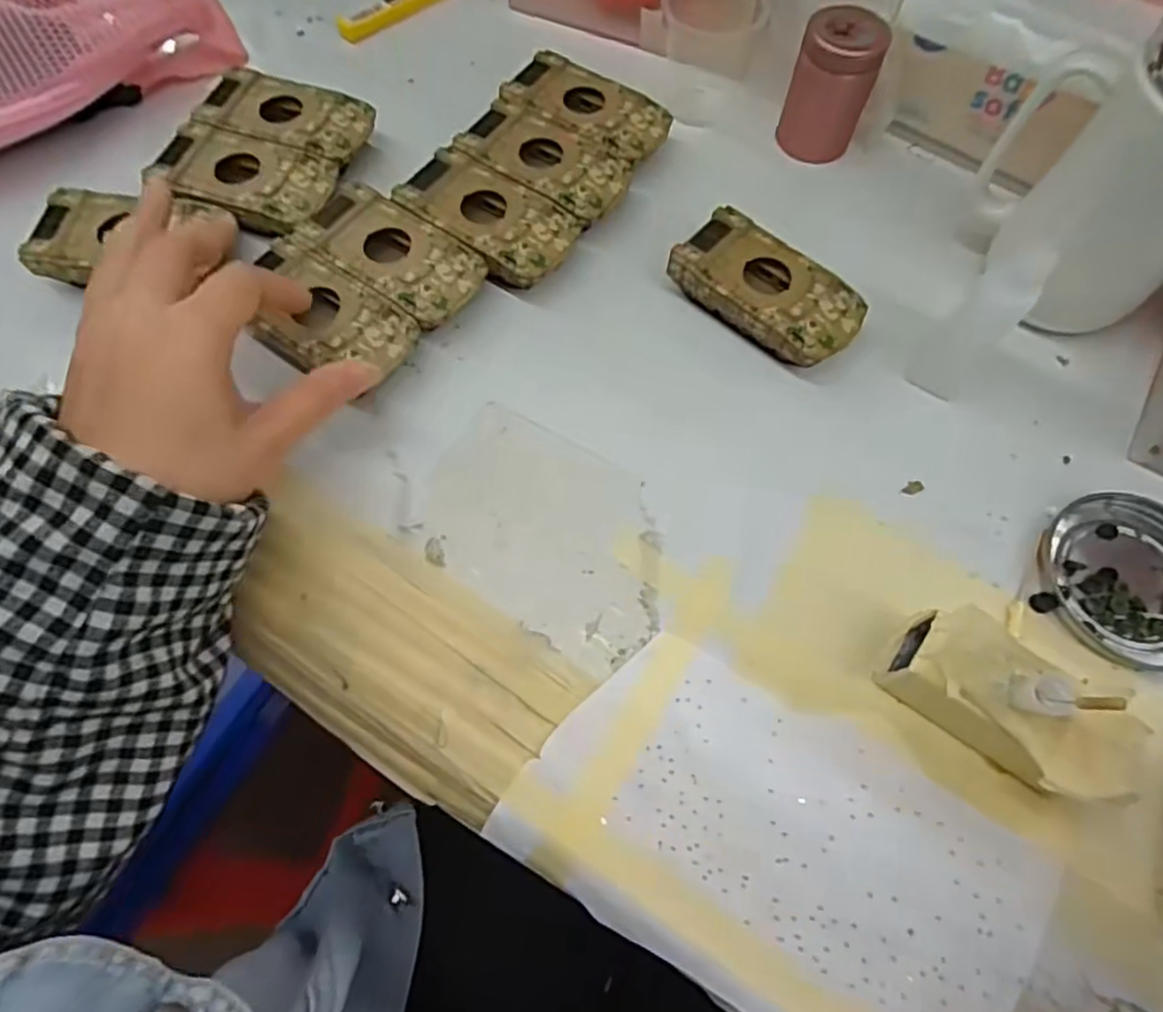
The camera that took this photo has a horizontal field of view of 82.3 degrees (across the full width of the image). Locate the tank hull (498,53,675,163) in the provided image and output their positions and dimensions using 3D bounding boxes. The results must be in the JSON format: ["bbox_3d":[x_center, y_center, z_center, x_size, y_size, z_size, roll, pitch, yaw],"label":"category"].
[{"bbox_3d":[0.004,-0.231,0.399,0.094,0.025,0.048,28,69,11],"label":"tank hull"}]

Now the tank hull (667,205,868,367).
[{"bbox_3d":[0.096,-0.110,0.343,0.095,0.019,0.051,41,72,15],"label":"tank hull"}]

